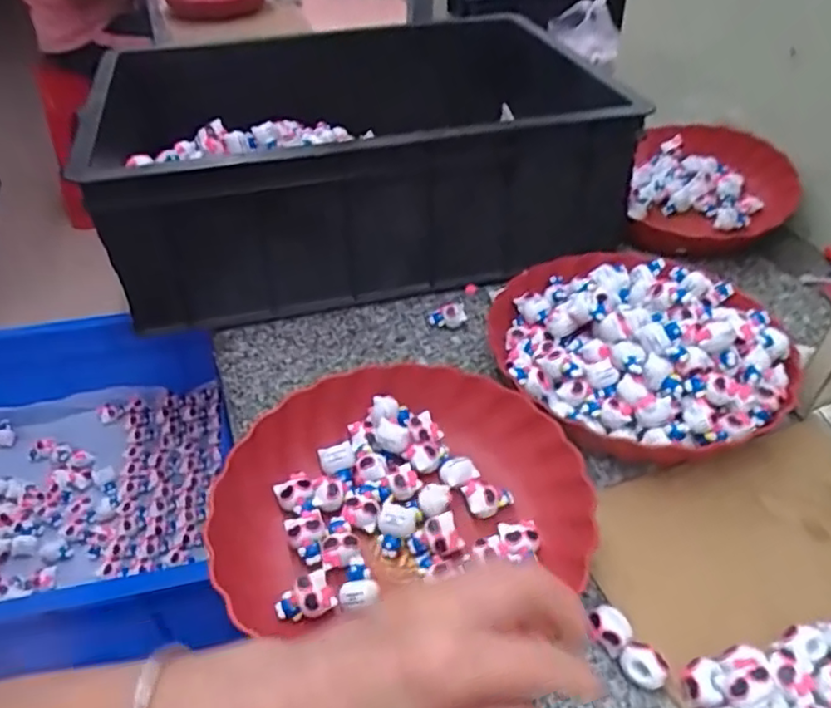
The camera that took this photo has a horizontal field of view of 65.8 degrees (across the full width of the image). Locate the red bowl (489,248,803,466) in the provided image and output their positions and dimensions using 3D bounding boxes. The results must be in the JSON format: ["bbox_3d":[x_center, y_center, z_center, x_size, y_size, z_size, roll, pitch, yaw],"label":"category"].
[{"bbox_3d":[0.184,-0.015,0.538,0.233,0.083,0.237,-1,41,1],"label":"red bowl"}]

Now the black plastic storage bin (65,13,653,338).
[{"bbox_3d":[-0.078,-0.239,0.728,0.517,0.189,0.394,-10,42,-9],"label":"black plastic storage bin"}]

